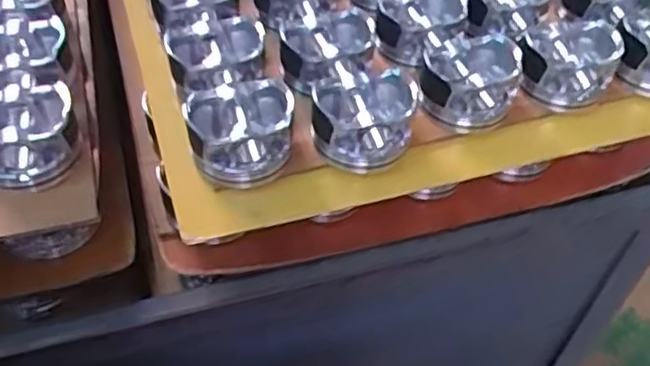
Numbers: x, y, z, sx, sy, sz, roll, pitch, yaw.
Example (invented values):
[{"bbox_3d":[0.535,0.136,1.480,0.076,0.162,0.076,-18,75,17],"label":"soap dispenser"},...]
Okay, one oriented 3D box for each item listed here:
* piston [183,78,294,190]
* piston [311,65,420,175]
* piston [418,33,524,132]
[{"bbox_3d":[-0.067,-0.041,0.534,0.083,0.047,0.069,-12,50,-13],"label":"piston"},{"bbox_3d":[0.032,-0.057,0.546,0.083,0.061,0.070,-1,48,-4],"label":"piston"},{"bbox_3d":[0.126,-0.091,0.585,0.083,0.050,0.080,18,50,13],"label":"piston"}]

